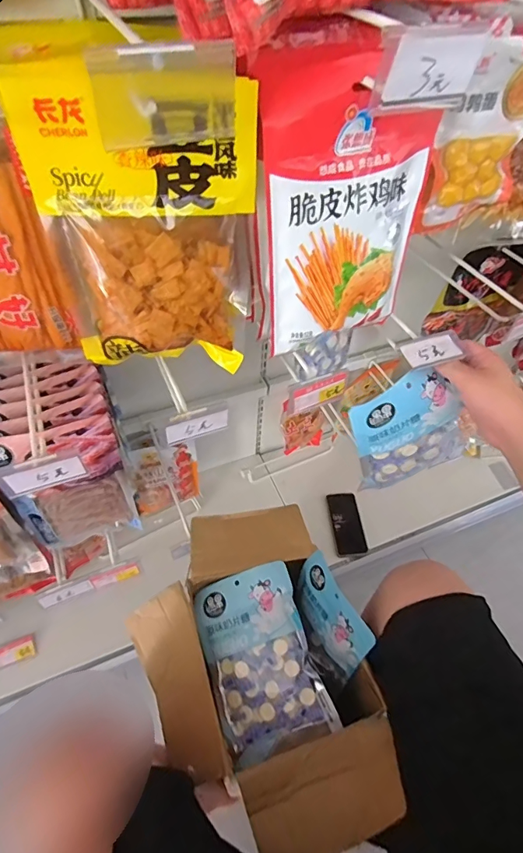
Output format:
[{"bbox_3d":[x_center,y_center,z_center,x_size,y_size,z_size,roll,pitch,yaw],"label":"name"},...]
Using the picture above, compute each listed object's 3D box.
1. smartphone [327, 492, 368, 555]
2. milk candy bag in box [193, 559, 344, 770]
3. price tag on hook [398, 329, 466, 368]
[{"bbox_3d":[0.208,0.236,1.082,0.072,0.010,0.152,-12,63,7],"label":"smartphone"},{"bbox_3d":[-0.001,0.335,0.648,0.149,0.035,0.231,-23,63,1],"label":"milk candy bag in box"},{"bbox_3d":[0.204,-0.093,0.529,0.075,0.008,0.040,-17,68,-15],"label":"price tag on hook"}]

